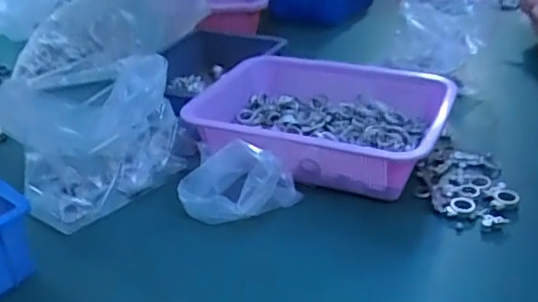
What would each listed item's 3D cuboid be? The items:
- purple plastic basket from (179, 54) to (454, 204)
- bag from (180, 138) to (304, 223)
[{"bbox_3d":[0.053,-0.025,0.662,0.278,0.098,0.172,10,32,21],"label":"purple plastic basket"},{"bbox_3d":[-0.032,0.035,0.610,0.129,0.074,0.064,-5,30,-4],"label":"bag"}]

